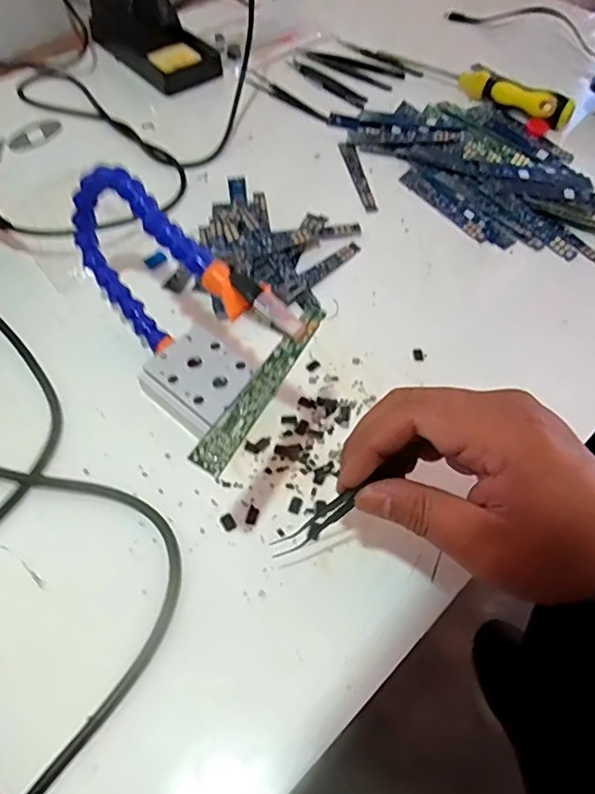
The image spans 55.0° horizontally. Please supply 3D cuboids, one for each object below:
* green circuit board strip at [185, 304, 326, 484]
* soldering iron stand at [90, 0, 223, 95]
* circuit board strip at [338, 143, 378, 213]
[{"bbox_3d":[-0.015,-0.007,0.262,0.014,0.006,0.099,25,59,16],"label":"green circuit board strip"},{"bbox_3d":[-0.149,-0.383,0.581,0.072,0.069,0.153,-37,65,-22],"label":"soldering iron stand"},{"bbox_3d":[0.053,-0.196,0.506,0.014,0.004,0.098,-7,58,-6],"label":"circuit board strip"}]

